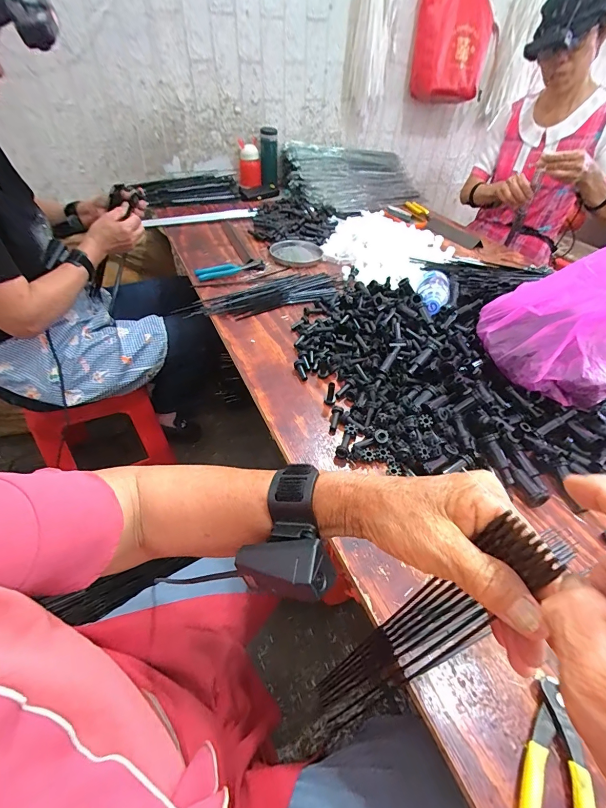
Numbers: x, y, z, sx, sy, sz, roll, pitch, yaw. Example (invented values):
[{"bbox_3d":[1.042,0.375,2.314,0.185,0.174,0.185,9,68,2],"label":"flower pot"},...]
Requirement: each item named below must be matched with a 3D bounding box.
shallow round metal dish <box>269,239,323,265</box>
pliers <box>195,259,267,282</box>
[{"bbox_3d":[-0.018,-0.400,0.948,0.120,0.016,0.124,2,45,-2],"label":"shallow round metal dish"},{"bbox_3d":[-0.167,-0.317,0.851,0.166,0.017,0.050,-21,50,-24],"label":"pliers"}]

